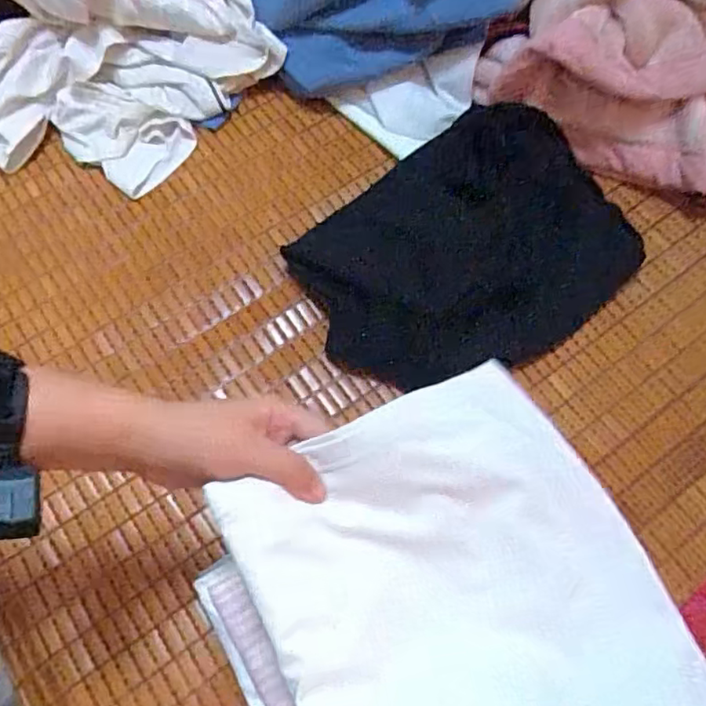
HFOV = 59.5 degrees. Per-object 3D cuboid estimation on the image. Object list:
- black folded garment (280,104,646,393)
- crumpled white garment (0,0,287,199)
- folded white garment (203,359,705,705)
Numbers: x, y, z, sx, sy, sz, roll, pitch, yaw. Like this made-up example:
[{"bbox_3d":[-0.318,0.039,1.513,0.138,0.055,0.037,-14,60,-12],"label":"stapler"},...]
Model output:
[{"bbox_3d":[0.115,-0.113,0.653,0.322,0.099,0.265,-38,73,-15],"label":"black folded garment"},{"bbox_3d":[-0.346,-0.416,0.711,0.423,0.207,0.321,42,73,15],"label":"crumpled white garment"},{"bbox_3d":[0.080,0.154,0.326,0.209,0.064,0.278,-28,71,-12],"label":"folded white garment"}]

